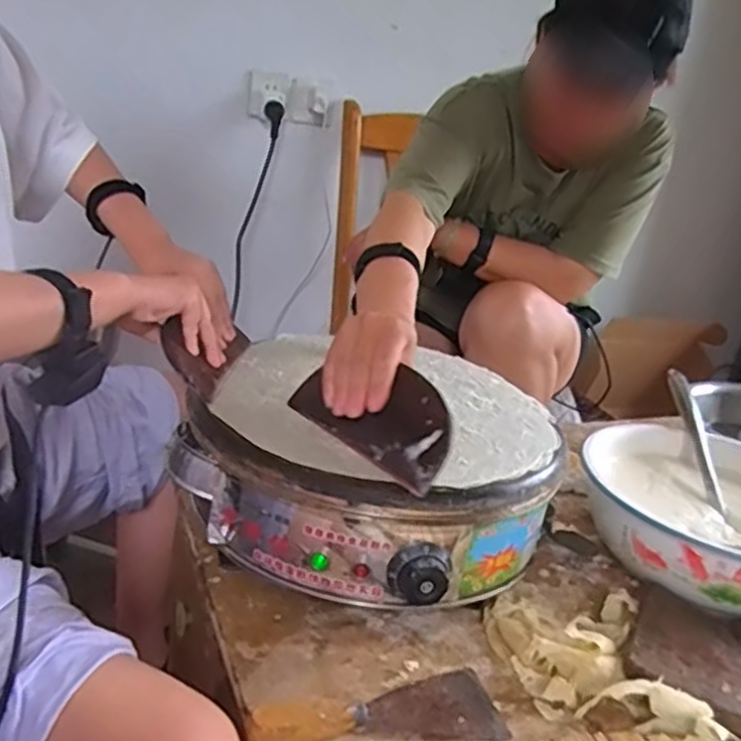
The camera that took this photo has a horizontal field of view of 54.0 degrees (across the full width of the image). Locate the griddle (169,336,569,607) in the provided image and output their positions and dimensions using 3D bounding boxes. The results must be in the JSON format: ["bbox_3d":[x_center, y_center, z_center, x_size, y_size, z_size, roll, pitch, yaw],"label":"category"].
[{"bbox_3d":[0.007,0.089,0.753,0.345,0.134,0.323,12,19,12],"label":"griddle"}]

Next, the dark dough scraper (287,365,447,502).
[{"bbox_3d":[0.006,0.033,0.642,0.176,0.085,0.011,30,-11,42],"label":"dark dough scraper"}]

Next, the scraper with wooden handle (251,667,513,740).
[{"bbox_3d":[0.010,0.255,0.546,0.196,0.029,0.070,-1,20,-24],"label":"scraper with wooden handle"}]

